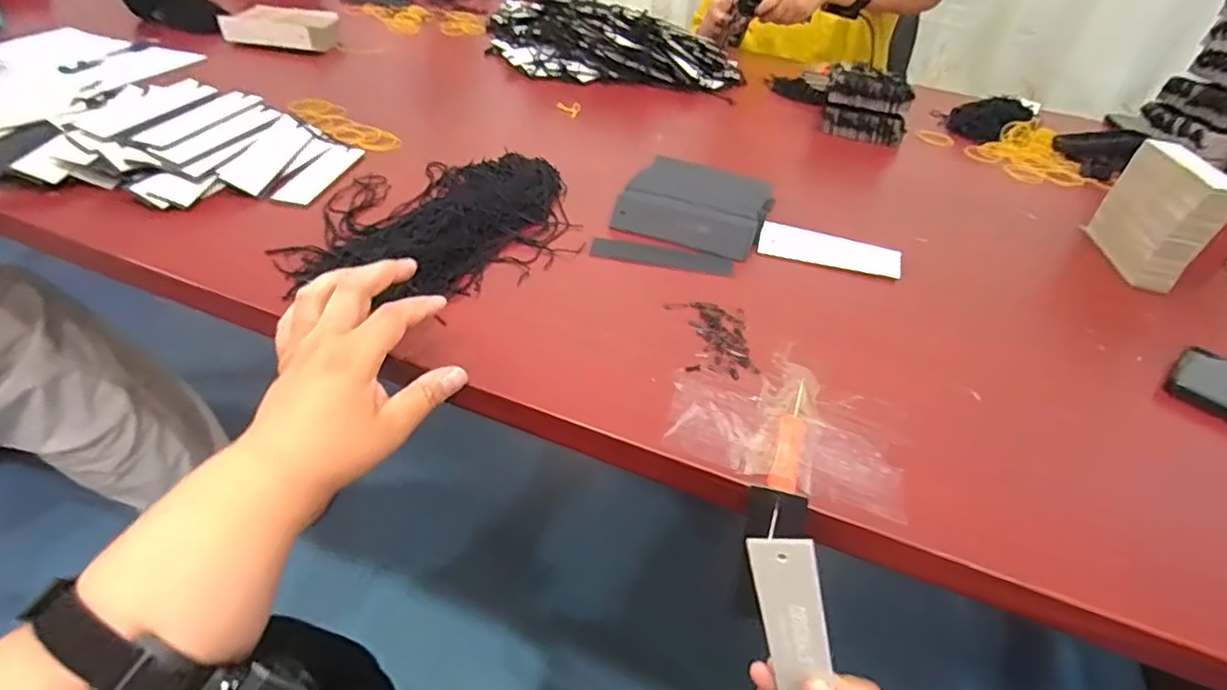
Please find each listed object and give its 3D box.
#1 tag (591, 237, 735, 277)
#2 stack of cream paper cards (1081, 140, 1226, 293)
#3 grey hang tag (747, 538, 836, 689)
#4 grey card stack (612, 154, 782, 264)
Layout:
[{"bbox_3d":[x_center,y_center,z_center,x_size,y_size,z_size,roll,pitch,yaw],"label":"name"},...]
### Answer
[{"bbox_3d":[0.045,-0.079,0.563,0.127,0.005,0.031,7,38,-1],"label":"tag"},{"bbox_3d":[0.532,-0.130,0.611,0.037,0.107,0.130,13,38,7],"label":"stack of cream paper cards"},{"bbox_3d":[0.097,0.147,0.332,0.033,0.108,0.005,-7,24,18],"label":"grey hang tag"},{"bbox_3d":[0.081,-0.136,0.613,0.134,0.037,0.115,17,39,11],"label":"grey card stack"}]

